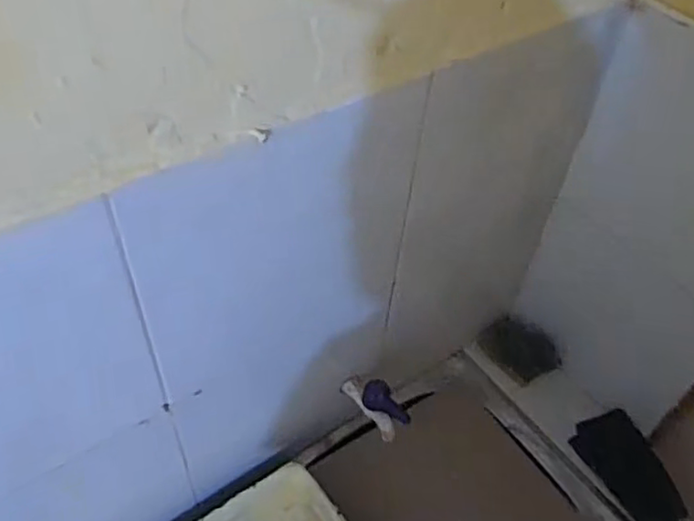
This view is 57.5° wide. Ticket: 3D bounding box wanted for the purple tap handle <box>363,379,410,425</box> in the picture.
[{"bbox_3d":[0.054,0.184,0.829,0.068,0.038,0.026,23,52,16],"label":"purple tap handle"}]

